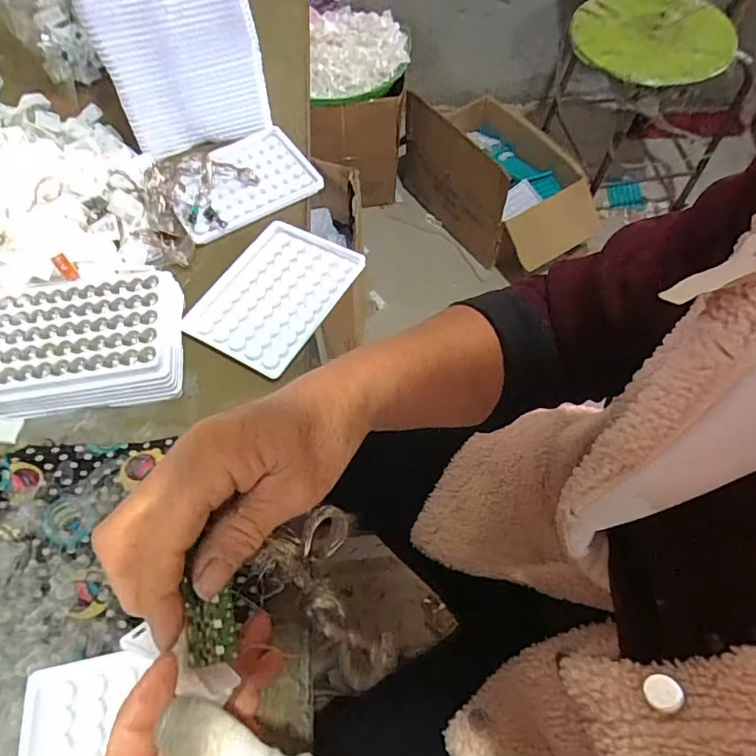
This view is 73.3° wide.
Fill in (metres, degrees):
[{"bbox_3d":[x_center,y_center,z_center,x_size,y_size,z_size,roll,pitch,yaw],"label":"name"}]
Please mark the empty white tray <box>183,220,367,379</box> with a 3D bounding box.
[{"bbox_3d":[-0.085,-0.070,0.410,0.096,0.012,0.127,28,65,15],"label":"empty white tray"}]

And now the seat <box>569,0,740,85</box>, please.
[{"bbox_3d":[0.591,-0.756,1.090,0.318,0.059,0.343,21,63,11],"label":"seat"}]

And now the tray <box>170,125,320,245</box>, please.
[{"bbox_3d":[-0.132,-0.188,0.472,0.126,0.018,0.107,-28,65,-15],"label":"tray"}]

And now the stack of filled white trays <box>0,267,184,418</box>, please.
[{"bbox_3d":[-0.217,-0.034,0.373,0.134,0.030,0.109,-10,62,-6],"label":"stack of filled white trays"}]

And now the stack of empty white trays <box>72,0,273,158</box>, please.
[{"bbox_3d":[-0.184,-0.310,0.454,0.130,0.145,0.094,-23,65,-12],"label":"stack of empty white trays"}]

